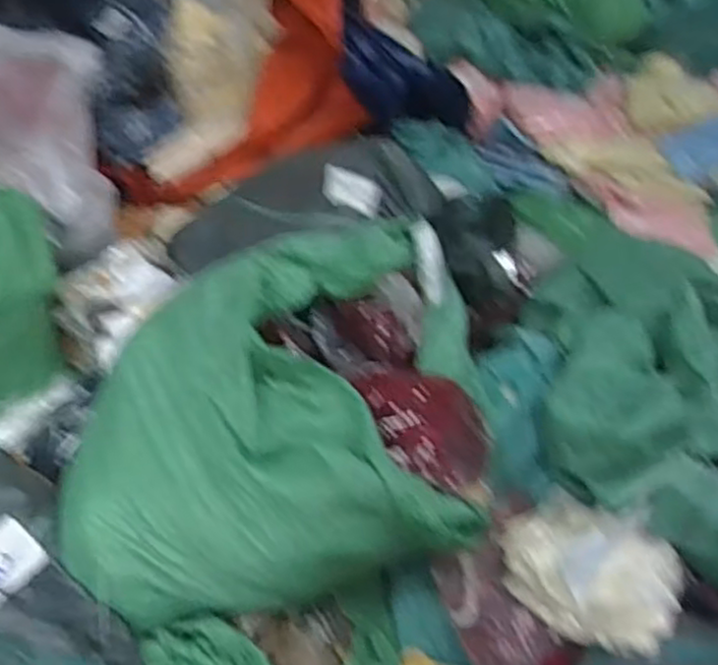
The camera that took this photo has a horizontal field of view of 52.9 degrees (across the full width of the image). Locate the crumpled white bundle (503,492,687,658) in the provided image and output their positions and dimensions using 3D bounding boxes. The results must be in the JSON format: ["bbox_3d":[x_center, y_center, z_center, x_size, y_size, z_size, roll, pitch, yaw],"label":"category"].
[{"bbox_3d":[0.406,0.405,1.261,0.294,0.108,0.215,28,57,16],"label":"crumpled white bundle"}]

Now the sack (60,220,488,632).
[{"bbox_3d":[-0.142,0.096,1.254,0.738,0.342,0.647,-3,54,-5],"label":"sack"}]

